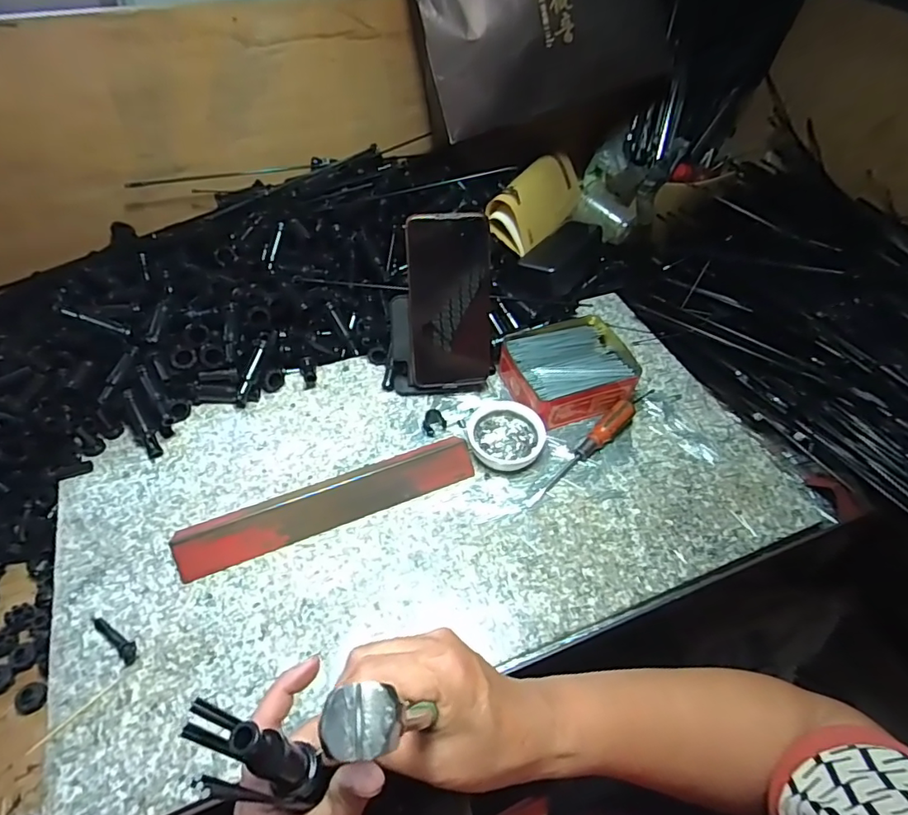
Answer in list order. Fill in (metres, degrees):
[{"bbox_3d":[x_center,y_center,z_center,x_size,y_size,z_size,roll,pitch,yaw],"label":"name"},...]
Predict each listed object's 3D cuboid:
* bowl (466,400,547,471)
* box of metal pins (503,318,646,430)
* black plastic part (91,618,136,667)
[{"bbox_3d":[0.050,0.024,0.518,0.065,0.023,0.069,2,50,-2],"label":"bowl"},{"bbox_3d":[0.118,-0.041,0.559,0.127,0.039,0.109,-15,52,-15],"label":"box of metal pins"},{"bbox_3d":[-0.252,0.171,0.398,0.050,0.008,0.012,33,56,22],"label":"black plastic part"}]

